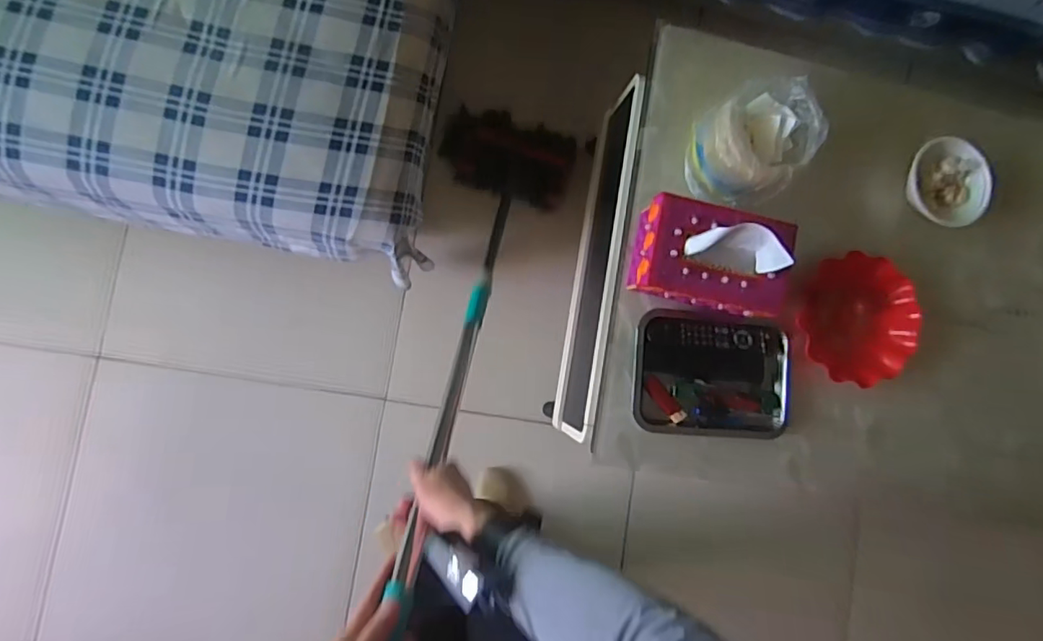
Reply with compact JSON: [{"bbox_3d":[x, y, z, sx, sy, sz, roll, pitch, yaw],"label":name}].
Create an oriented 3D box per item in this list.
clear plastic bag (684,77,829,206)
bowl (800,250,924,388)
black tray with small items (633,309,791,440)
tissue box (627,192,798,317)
[{"bbox_3d":[0.354,-0.268,0.853,0.197,0.128,0.155,-30,92,-10],"label":"clear plastic bag"},{"bbox_3d":[0.548,-0.005,0.903,0.191,0.083,0.182,1,85,-8],"label":"bowl"},{"bbox_3d":[0.301,0.087,0.864,0.260,0.036,0.183,7,84,-8],"label":"black tray with small items"},{"bbox_3d":[0.275,-0.092,0.805,0.215,0.136,0.141,12,84,-9],"label":"tissue box"}]

